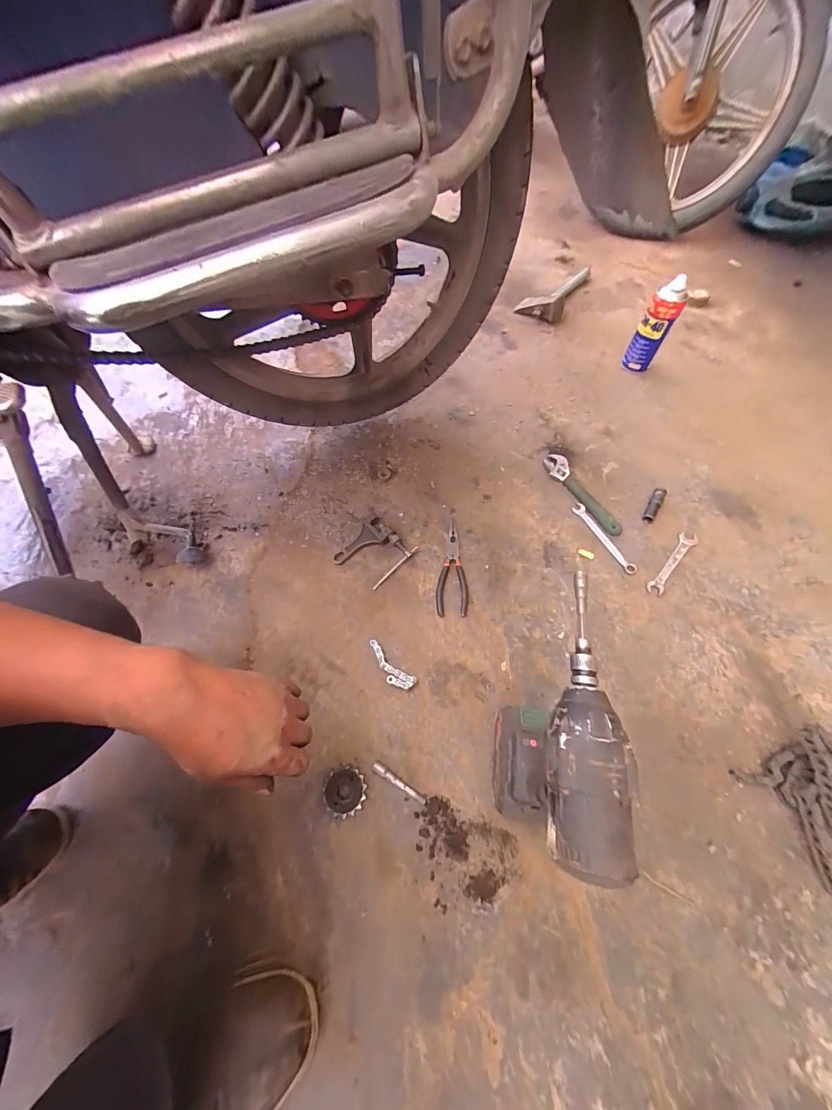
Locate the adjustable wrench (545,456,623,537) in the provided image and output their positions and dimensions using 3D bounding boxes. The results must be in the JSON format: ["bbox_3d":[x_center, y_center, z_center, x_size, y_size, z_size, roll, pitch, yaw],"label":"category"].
[{"bbox_3d":[0.314,-0.120,0.673,0.044,0.016,0.200,-28,65,-12],"label":"adjustable wrench"}]

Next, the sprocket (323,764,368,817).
[{"bbox_3d":[-0.096,0.317,0.478,0.055,0.014,0.055,-1,62,2],"label":"sprocket"}]

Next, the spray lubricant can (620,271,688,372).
[{"bbox_3d":[0.523,-0.493,0.785,0.065,0.173,0.058,33,68,18],"label":"spray lubricant can"}]

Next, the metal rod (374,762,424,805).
[{"bbox_3d":[-0.023,0.307,0.477,0.080,0.013,0.011,28,67,16],"label":"metal rod"}]

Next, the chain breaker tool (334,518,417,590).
[{"bbox_3d":[-0.074,-0.004,0.633,0.108,0.019,0.105,35,69,18],"label":"chain breaker tool"}]

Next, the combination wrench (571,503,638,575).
[{"bbox_3d":[0.333,-0.031,0.632,0.022,0.007,0.154,-24,64,-10],"label":"combination wrench"}]

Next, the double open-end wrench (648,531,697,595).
[{"bbox_3d":[0.438,0.012,0.607,0.027,0.004,0.148,40,70,20],"label":"double open-end wrench"}]

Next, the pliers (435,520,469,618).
[{"bbox_3d":[0.061,0.016,0.612,0.051,0.009,0.180,0,62,2],"label":"pliers"}]

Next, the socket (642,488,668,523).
[{"bbox_3d":[0.438,-0.091,0.655,0.020,0.017,0.079,32,68,17],"label":"socket"}]

